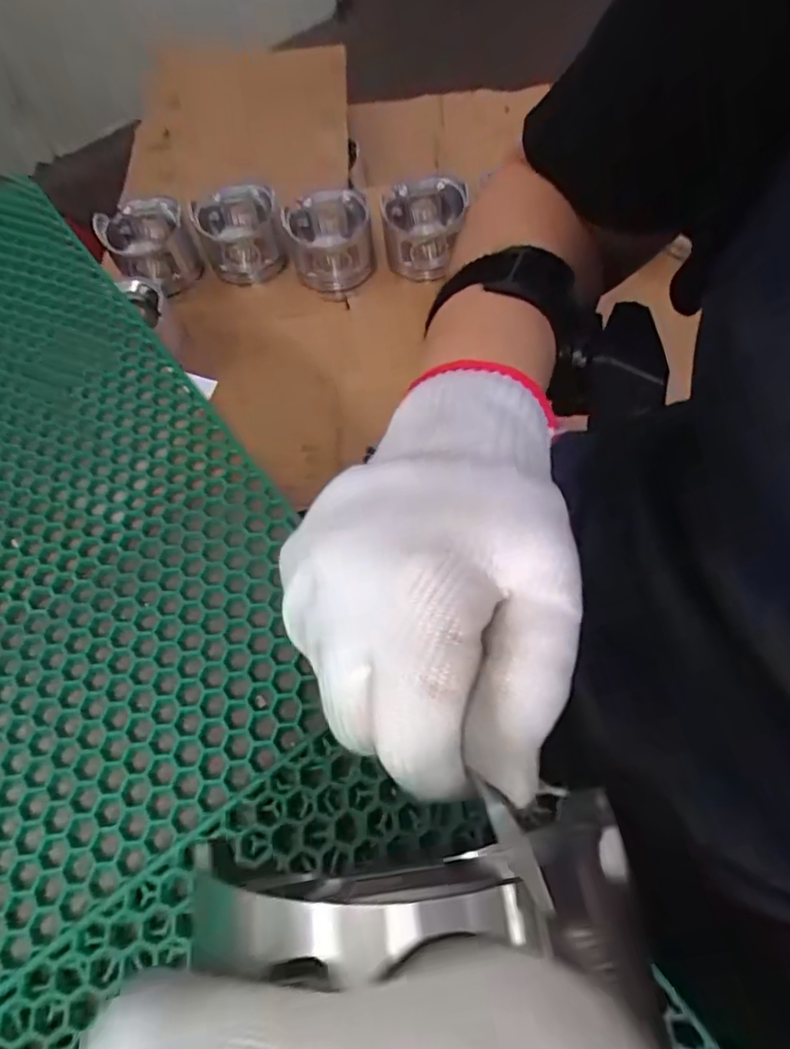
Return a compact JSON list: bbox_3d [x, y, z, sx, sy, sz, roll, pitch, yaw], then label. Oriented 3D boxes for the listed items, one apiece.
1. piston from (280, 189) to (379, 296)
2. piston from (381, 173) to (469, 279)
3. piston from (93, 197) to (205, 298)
[{"bbox_3d":[-0.089,-0.393,0.830,0.119,0.106,0.102,-9,63,1],"label":"piston"},{"bbox_3d":[0.041,-0.401,0.796,0.109,0.082,0.102,-2,63,5],"label":"piston"},{"bbox_3d":[-0.339,-0.385,0.820,0.113,0.091,0.110,-2,63,5],"label":"piston"}]

